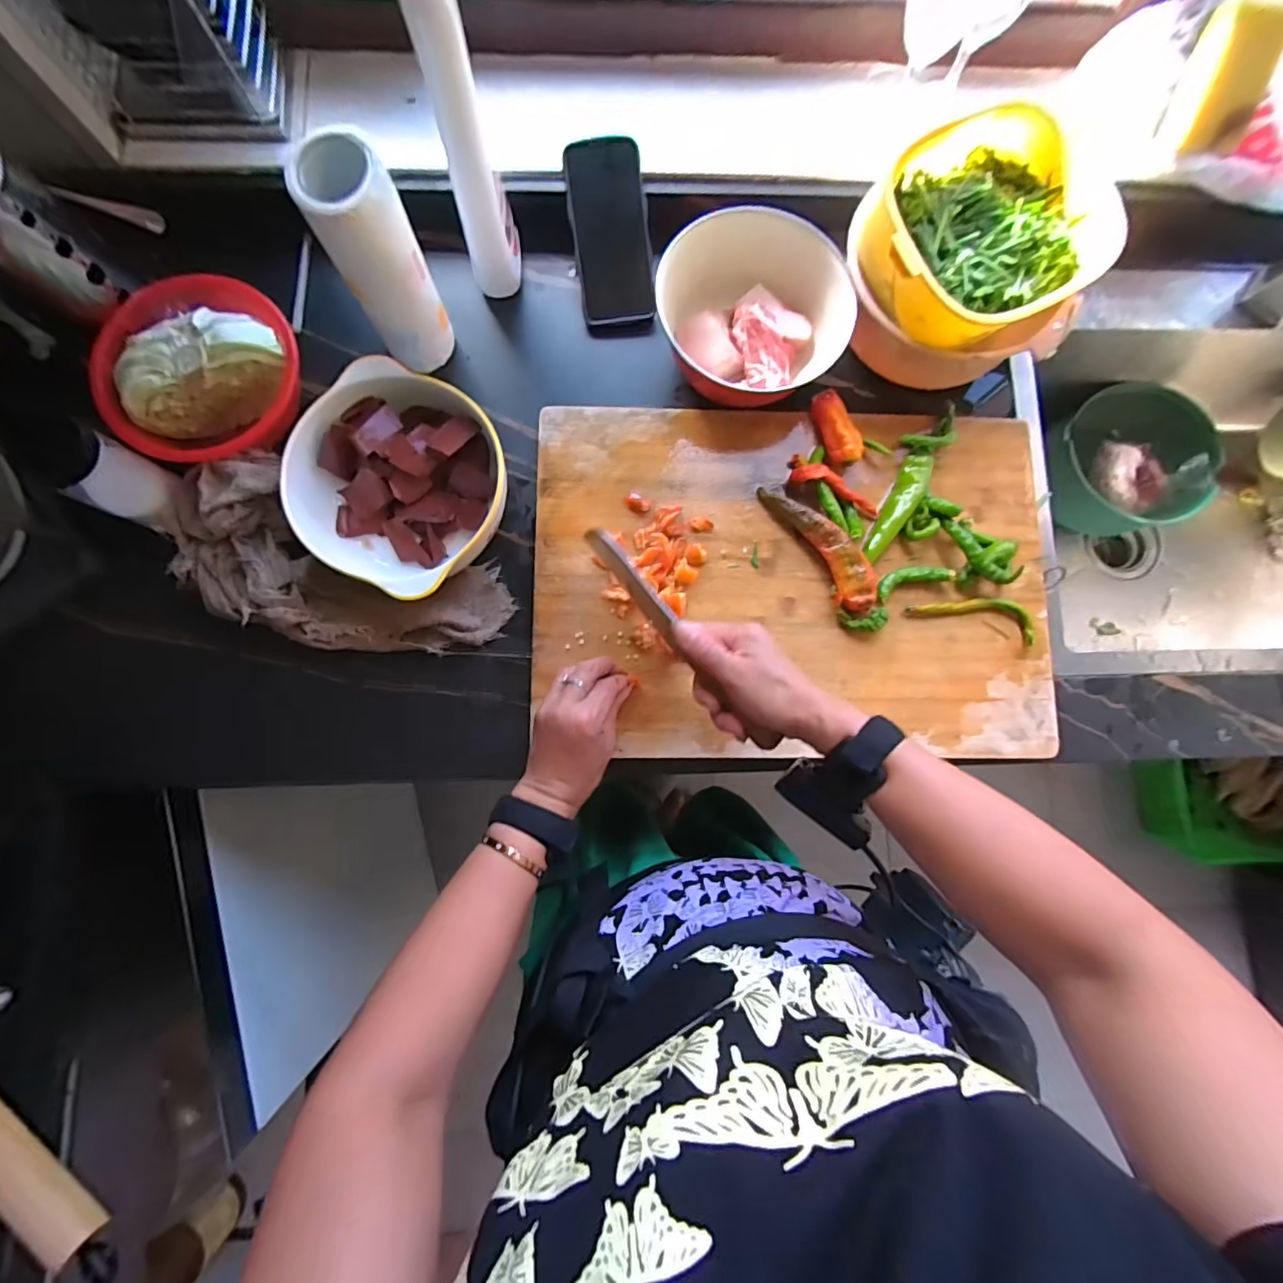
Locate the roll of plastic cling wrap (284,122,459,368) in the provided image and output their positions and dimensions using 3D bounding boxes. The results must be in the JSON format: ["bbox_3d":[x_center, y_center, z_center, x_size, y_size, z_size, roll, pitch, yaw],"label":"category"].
[{"bbox_3d":[-0.214,-0.315,0.459,0.064,0.170,0.066,0,83,-3],"label":"roll of plastic cling wrap"}]

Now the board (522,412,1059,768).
[{"bbox_3d":[0.146,-0.062,0.521,0.486,0.020,0.333,0,83,-3],"label":"board"}]

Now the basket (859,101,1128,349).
[{"bbox_3d":[0.296,-0.353,0.482,0.208,0.082,0.167,-32,86,-6],"label":"basket"}]

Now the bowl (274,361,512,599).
[{"bbox_3d":[-0.213,-0.143,0.496,0.188,0.056,0.179,0,83,-3],"label":"bowl"}]

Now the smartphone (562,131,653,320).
[{"bbox_3d":[-0.030,-0.400,0.534,0.073,0.007,0.154,-7,106,2],"label":"smartphone"}]

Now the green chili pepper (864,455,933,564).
[{"bbox_3d":[0.245,-0.125,0.521,0.027,0.028,0.109,27,83,1],"label":"green chili pepper"}]

